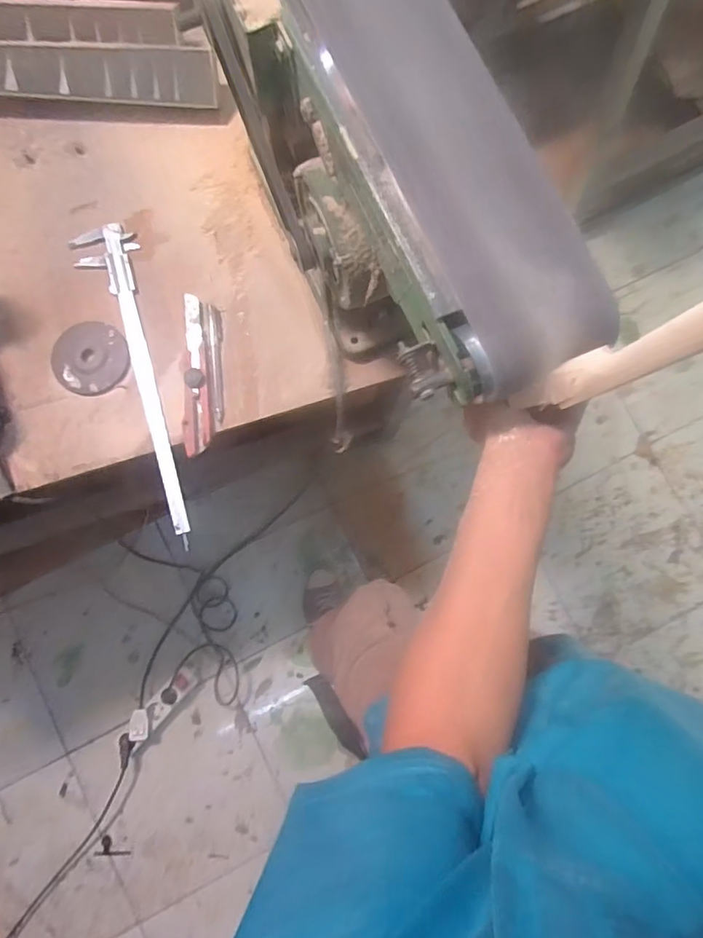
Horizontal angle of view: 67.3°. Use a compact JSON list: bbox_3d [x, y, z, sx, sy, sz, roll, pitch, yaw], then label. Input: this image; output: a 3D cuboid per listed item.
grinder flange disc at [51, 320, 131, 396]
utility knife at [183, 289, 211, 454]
[{"bbox_3d":[-0.308,-0.131,0.624,0.085,0.008,0.086,0,82,-2],"label":"grinder flange disc"},{"bbox_3d":[-0.184,-0.114,0.624,0.030,0.016,0.193,-4,82,-3],"label":"utility knife"}]

